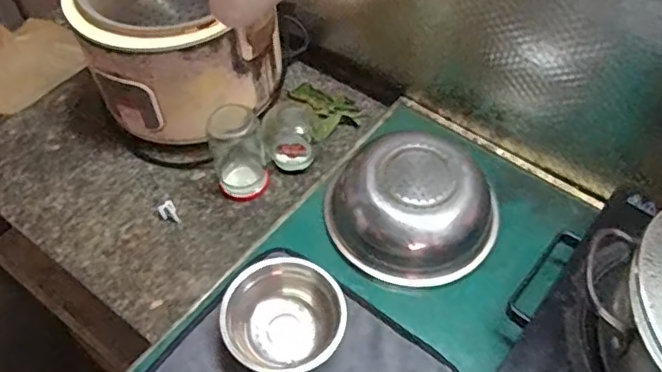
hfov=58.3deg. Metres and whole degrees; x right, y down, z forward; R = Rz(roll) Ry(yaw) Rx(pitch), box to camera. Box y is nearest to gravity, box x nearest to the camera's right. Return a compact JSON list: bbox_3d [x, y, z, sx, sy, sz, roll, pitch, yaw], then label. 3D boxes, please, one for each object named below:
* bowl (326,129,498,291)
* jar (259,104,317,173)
[{"bbox_3d":[0.099,0.025,0.729,0.187,0.086,0.175,0,54,0],"label":"bowl"},{"bbox_3d":[-0.057,-0.066,0.805,0.068,0.075,0.069,0,54,0],"label":"jar"}]

